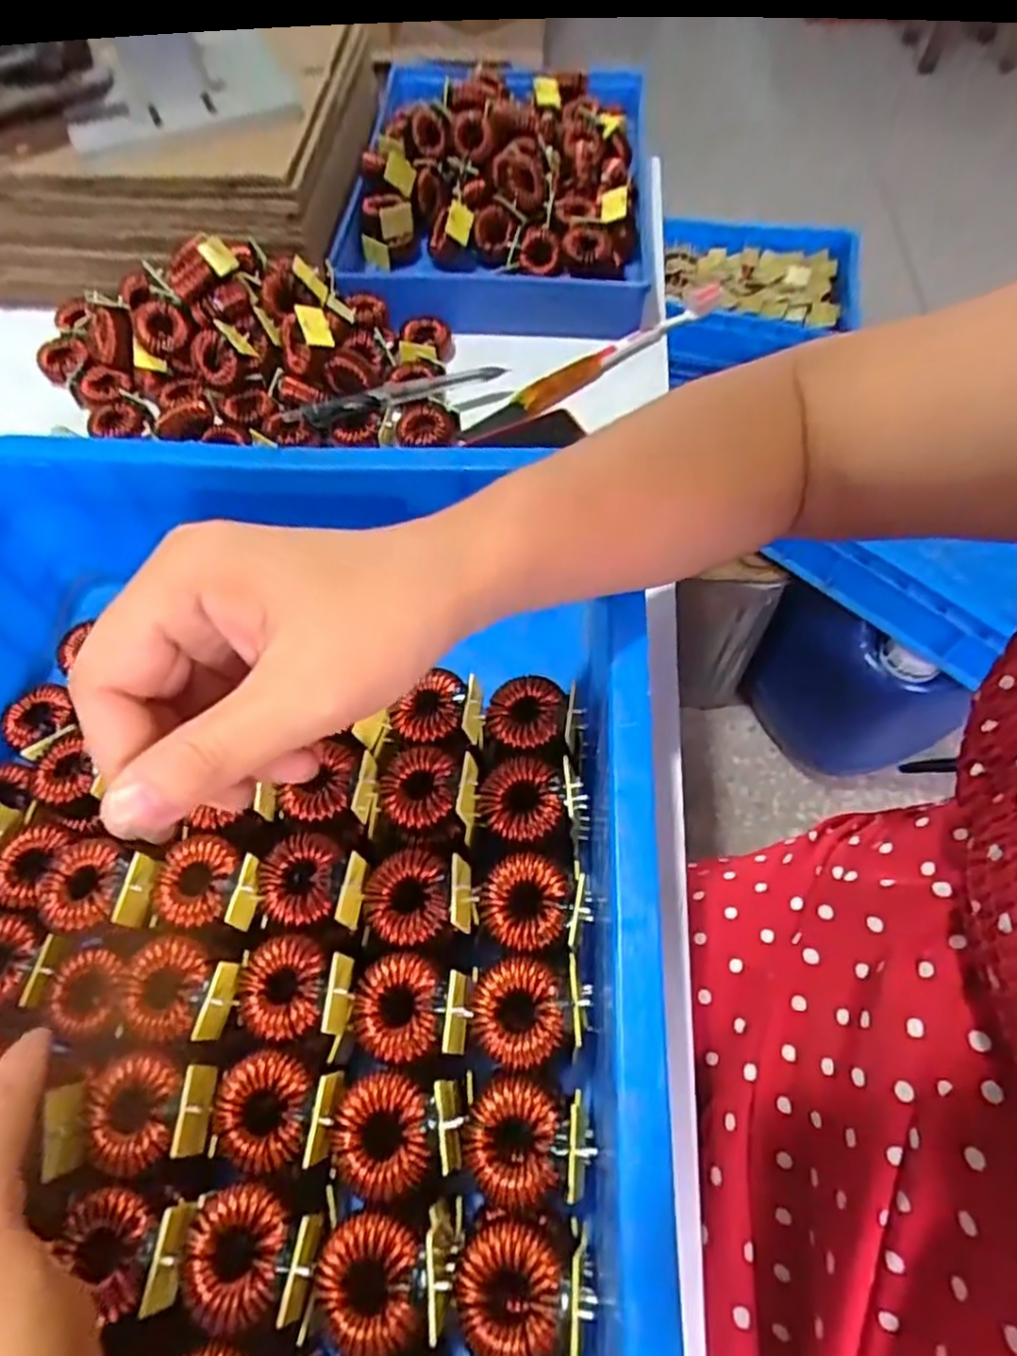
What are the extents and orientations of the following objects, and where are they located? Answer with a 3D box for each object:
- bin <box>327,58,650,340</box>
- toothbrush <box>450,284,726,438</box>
[{"bbox_3d":[-0.008,-0.390,0.557,0.226,0.064,0.298,5,62,4],"label":"bin"},{"bbox_3d":[0.068,-0.227,0.500,0.241,0.015,0.023,-34,66,-16],"label":"toothbrush"}]

